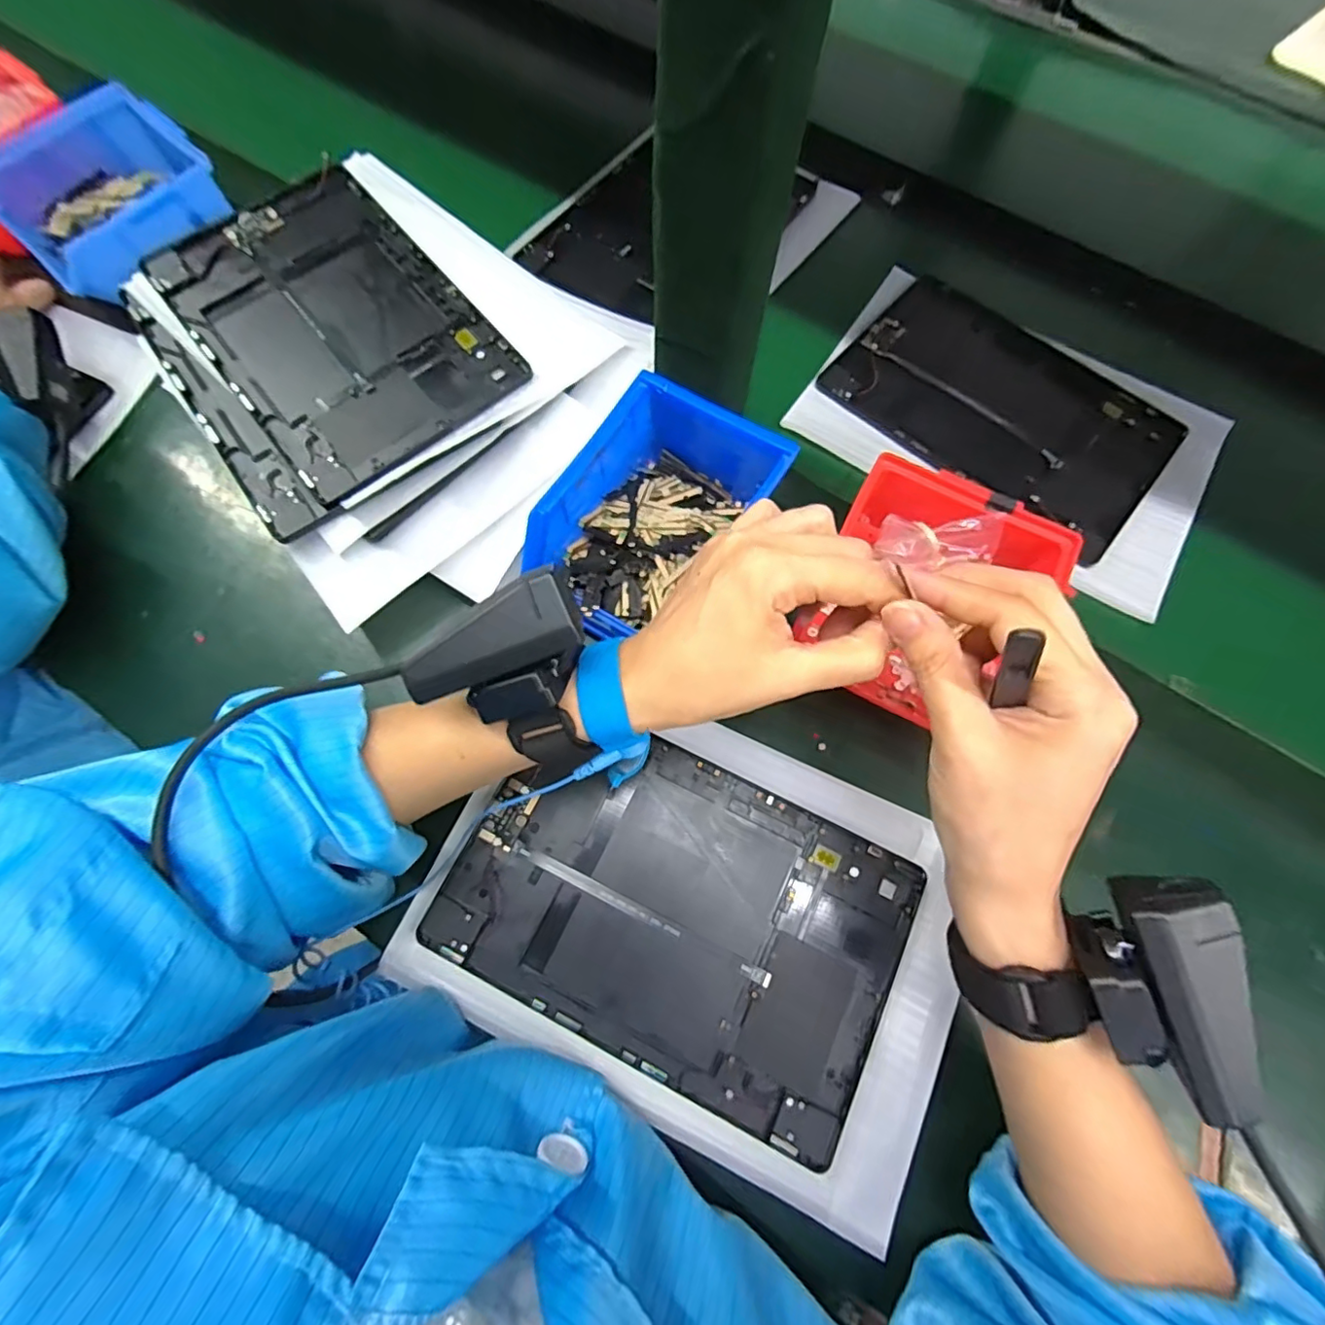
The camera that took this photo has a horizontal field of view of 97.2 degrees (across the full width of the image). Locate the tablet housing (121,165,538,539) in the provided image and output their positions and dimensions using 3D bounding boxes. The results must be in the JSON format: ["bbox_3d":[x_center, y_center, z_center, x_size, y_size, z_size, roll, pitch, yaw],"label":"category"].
[{"bbox_3d":[-0.227,-0.216,0.386,0.183,0.009,0.242,-38,78,-10],"label":"tablet housing"}]

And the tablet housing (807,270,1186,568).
[{"bbox_3d":[0.255,-0.192,0.441,0.233,0.006,0.170,39,73,12],"label":"tablet housing"}]

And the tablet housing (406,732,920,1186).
[{"bbox_3d":[0.009,0.134,0.321,0.231,0.010,0.154,26,71,7],"label":"tablet housing"}]

